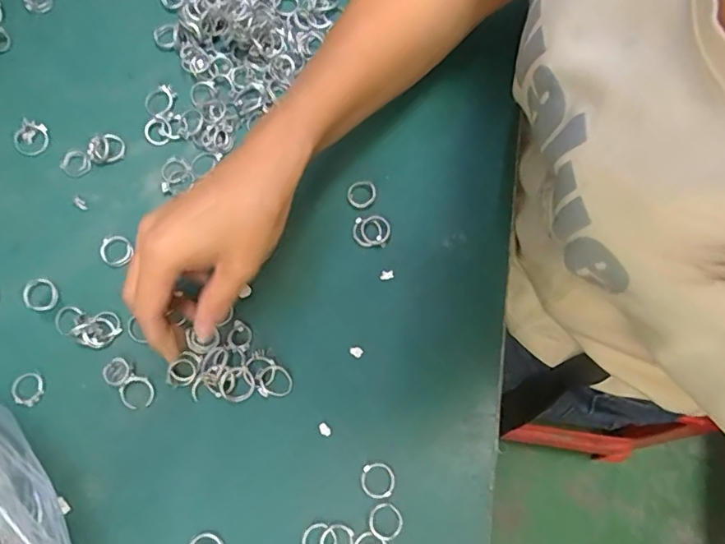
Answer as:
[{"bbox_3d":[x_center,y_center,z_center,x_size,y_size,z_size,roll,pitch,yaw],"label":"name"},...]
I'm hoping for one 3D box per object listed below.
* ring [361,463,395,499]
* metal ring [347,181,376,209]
[{"bbox_3d":[0.010,0.131,0.339,0.021,0.004,0.020,1,72,-2],"label":"ring"},{"bbox_3d":[0.000,-0.058,0.397,0.021,0.005,0.021,1,72,-2],"label":"metal ring"}]

